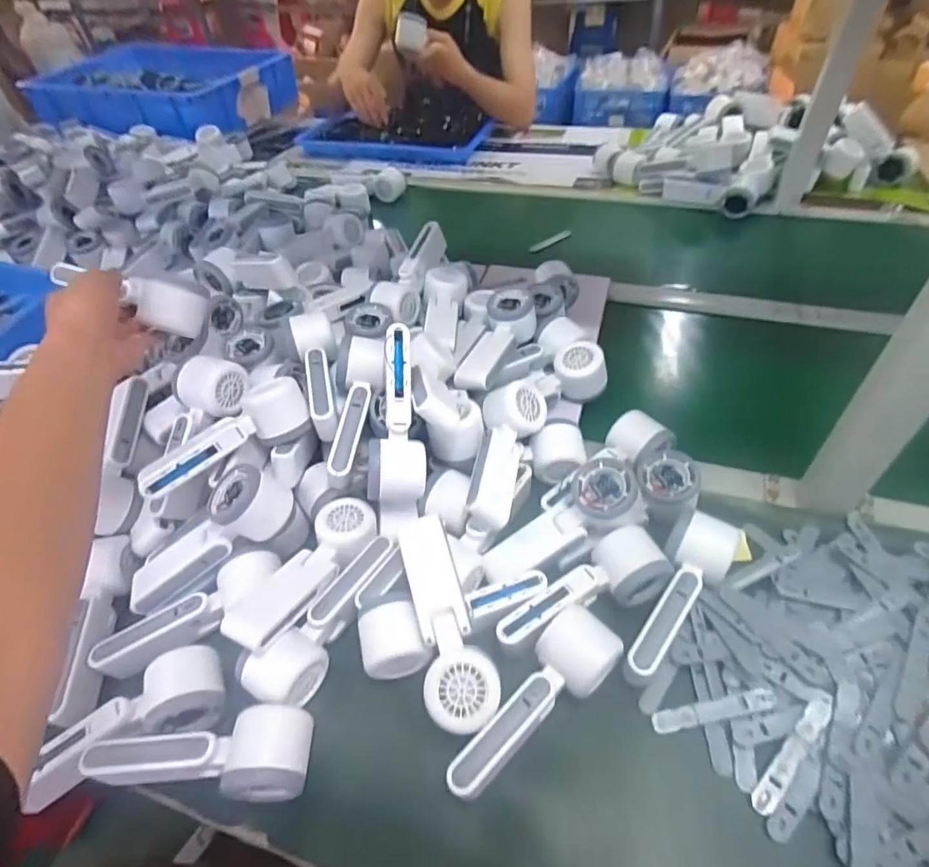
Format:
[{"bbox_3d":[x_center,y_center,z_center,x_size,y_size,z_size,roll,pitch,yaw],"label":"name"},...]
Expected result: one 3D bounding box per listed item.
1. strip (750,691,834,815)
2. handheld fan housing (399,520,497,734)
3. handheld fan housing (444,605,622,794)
[{"bbox_3d":[0.245,0.236,0.385,0.014,0.004,0.100,36,73,29],"label":"strip"},{"bbox_3d":[-0.020,0.151,0.426,0.058,0.032,0.164,-21,62,-8],"label":"handheld fan housing"},{"bbox_3d":[0.053,0.210,0.405,0.162,0.049,0.052,-35,56,-25],"label":"handheld fan housing"}]

